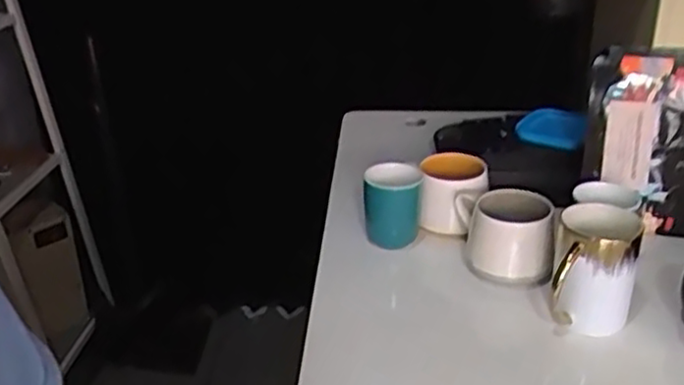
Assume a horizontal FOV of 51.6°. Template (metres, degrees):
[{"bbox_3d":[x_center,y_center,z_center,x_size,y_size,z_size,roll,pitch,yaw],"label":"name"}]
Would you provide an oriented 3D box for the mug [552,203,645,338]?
[{"bbox_3d":[0.233,0.073,0.660,0.072,0.100,0.087,10,30,18],"label":"mug"}]

